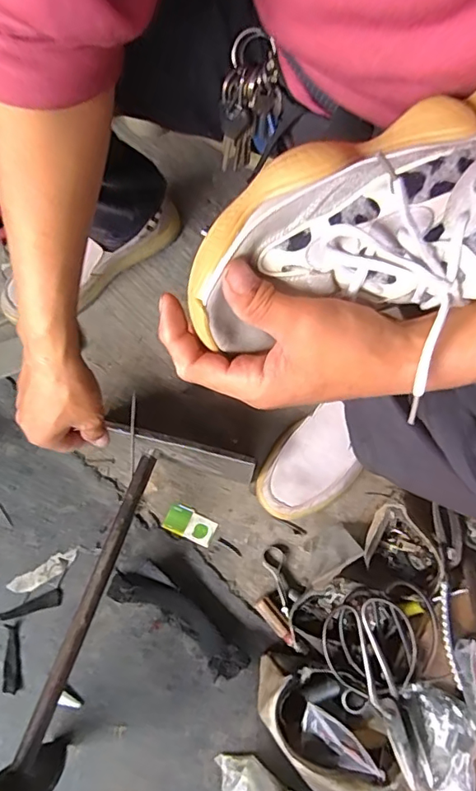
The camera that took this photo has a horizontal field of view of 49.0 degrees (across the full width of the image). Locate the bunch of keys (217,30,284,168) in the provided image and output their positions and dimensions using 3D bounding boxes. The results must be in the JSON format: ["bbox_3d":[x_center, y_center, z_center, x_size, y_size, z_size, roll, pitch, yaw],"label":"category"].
[{"bbox_3d":[0.009,-0.230,0.420,0.049,0.085,0.062,3,76,0],"label":"bunch of keys"}]

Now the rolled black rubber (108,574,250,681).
[{"bbox_3d":[-0.069,0.265,0.615,0.179,0.034,0.050,35,78,7],"label":"rolled black rubber"}]

